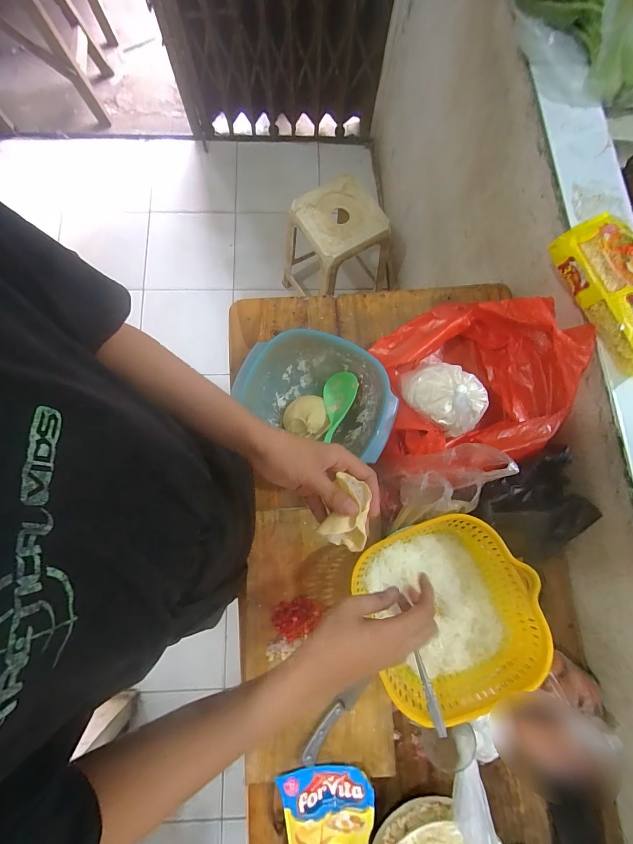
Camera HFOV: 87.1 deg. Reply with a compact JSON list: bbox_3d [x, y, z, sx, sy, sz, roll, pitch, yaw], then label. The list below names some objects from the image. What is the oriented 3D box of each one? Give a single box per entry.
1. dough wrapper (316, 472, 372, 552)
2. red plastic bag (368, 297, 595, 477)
[{"bbox_3d":[0.033,0.091,0.337,0.046,0.025,0.066,22,80,3],"label":"dough wrapper"},{"bbox_3d":[0.273,-0.078,0.579,0.305,0.147,0.325,-5,79,-2],"label":"red plastic bag"}]

